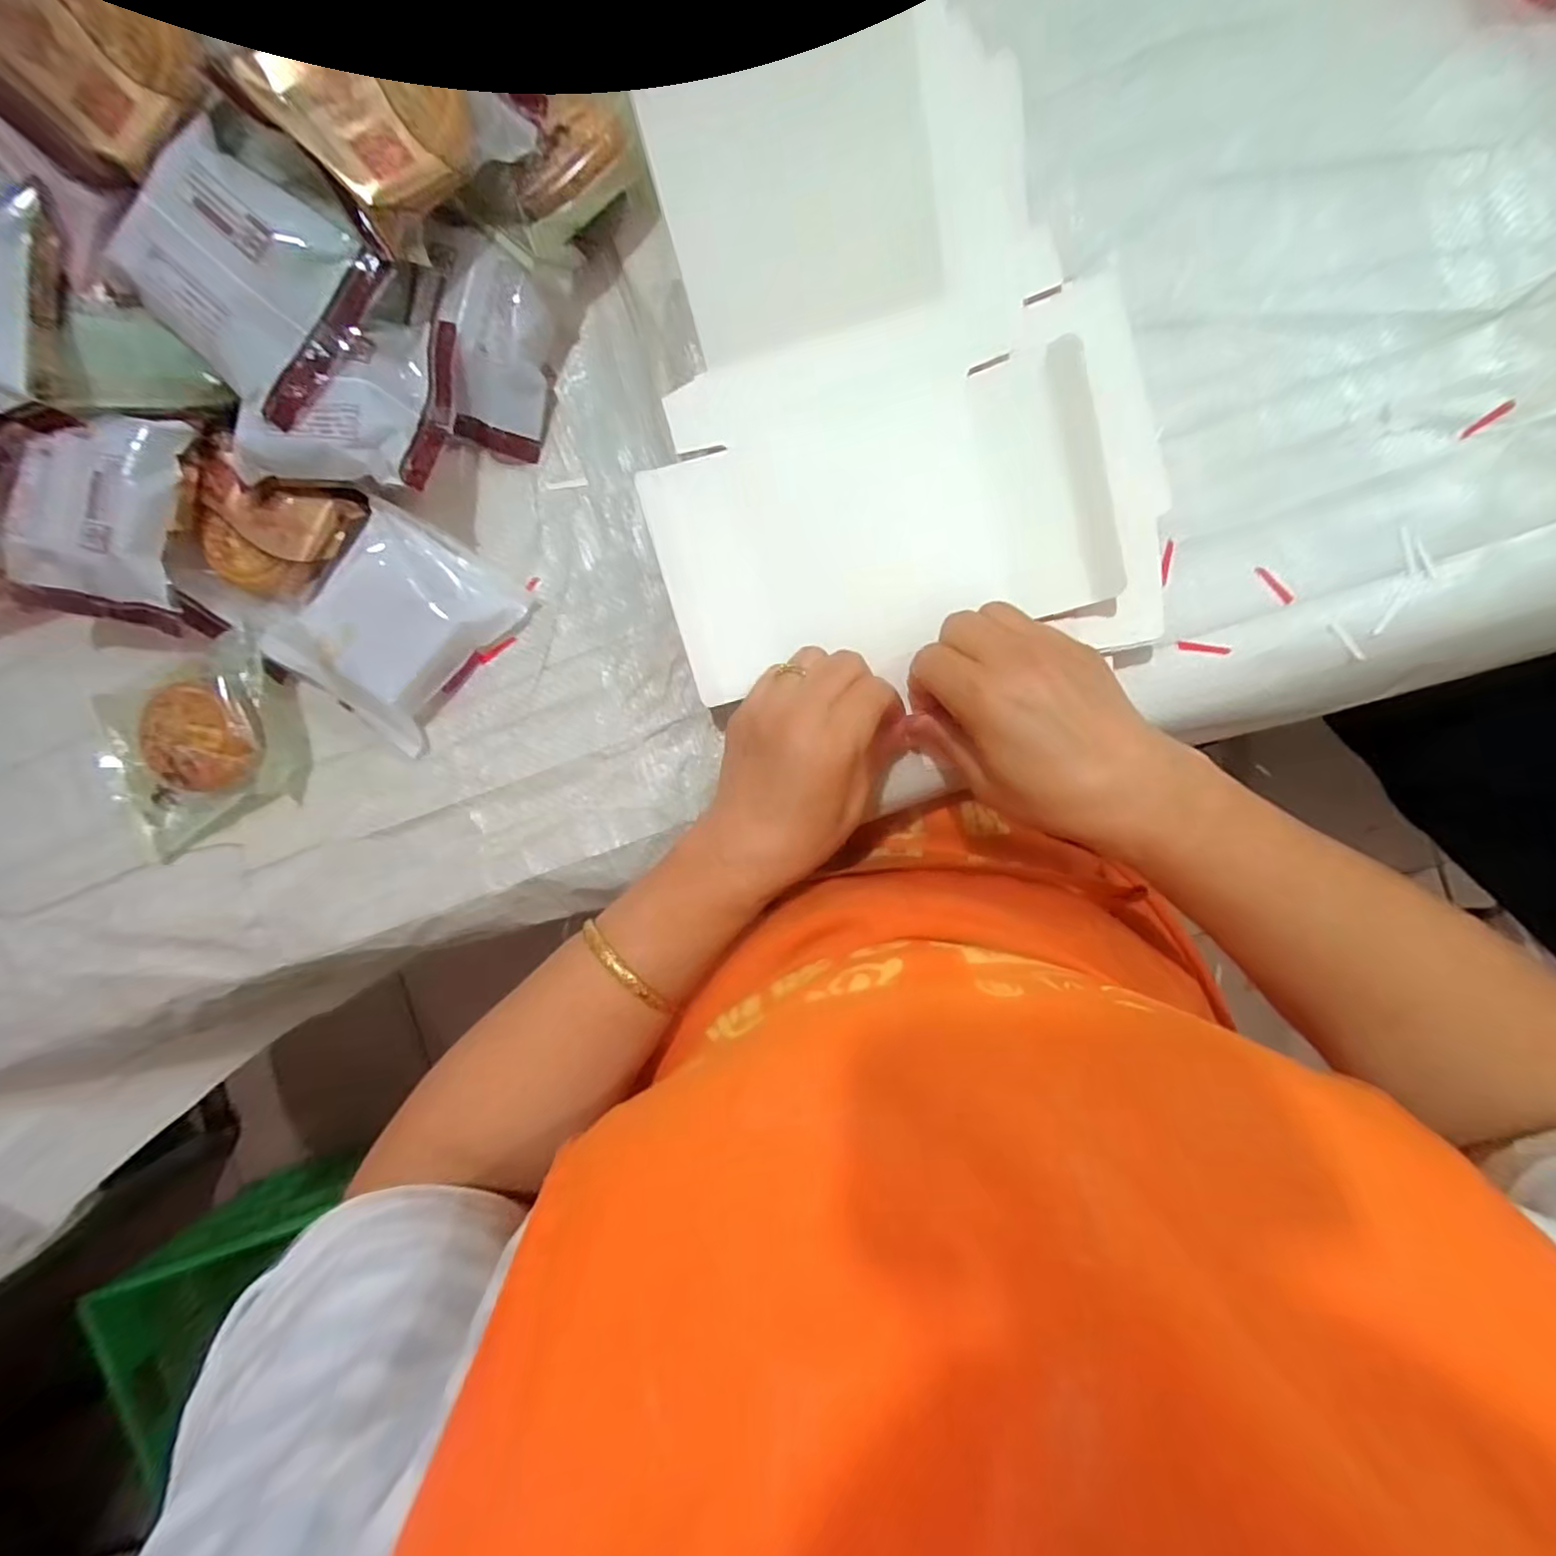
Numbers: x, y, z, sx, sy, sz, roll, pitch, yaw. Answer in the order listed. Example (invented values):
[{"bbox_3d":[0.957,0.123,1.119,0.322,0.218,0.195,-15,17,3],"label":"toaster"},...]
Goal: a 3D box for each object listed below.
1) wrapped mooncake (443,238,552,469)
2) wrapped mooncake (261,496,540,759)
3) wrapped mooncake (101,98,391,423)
[{"bbox_3d":[-0.162,-0.242,0.378,0.055,0.021,0.100,5,115,-12],"label":"wrapped mooncake"},{"bbox_3d":[-0.228,-0.090,0.395,0.101,0.033,0.118,37,95,2],"label":"wrapped mooncake"},{"bbox_3d":[-0.268,-0.263,0.337,0.103,0.049,0.109,39,93,2],"label":"wrapped mooncake"}]

